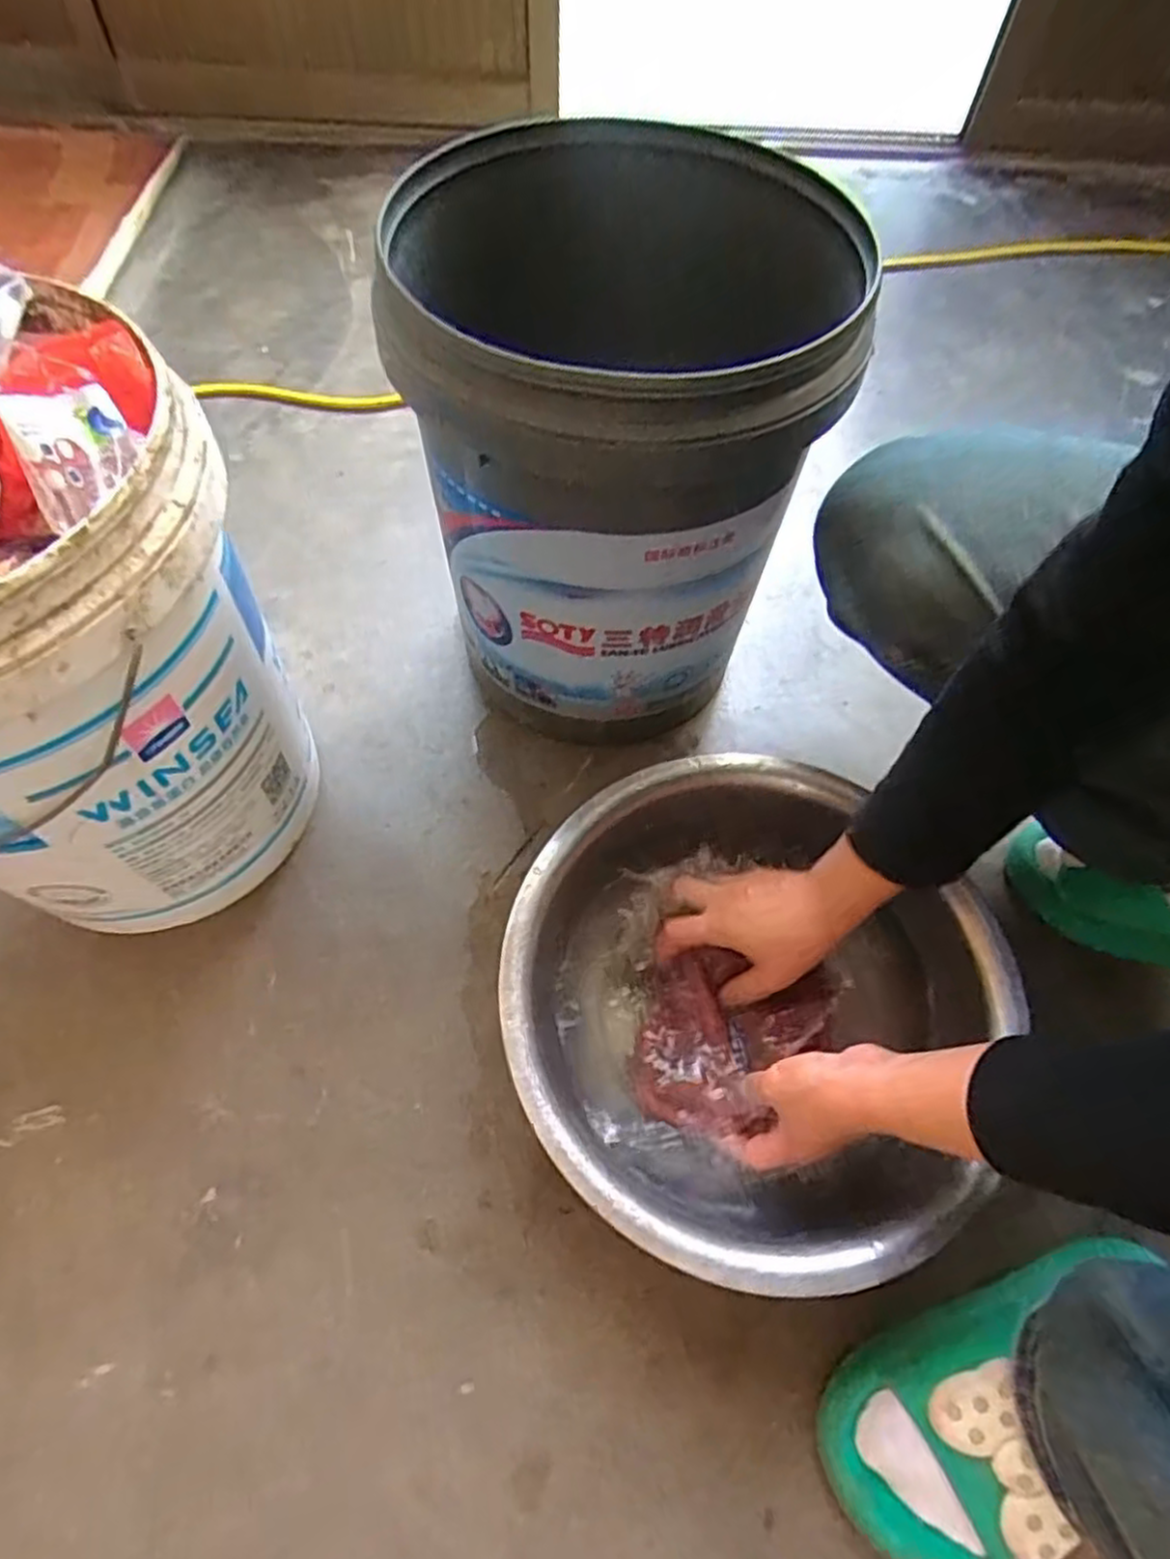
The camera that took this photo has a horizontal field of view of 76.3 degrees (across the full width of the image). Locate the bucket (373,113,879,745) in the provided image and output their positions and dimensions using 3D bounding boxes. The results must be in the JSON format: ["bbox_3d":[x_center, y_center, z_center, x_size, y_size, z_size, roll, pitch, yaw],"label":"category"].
[{"bbox_3d":[-0.006,-0.233,0.611,0.263,0.381,0.319,-16,62,-12],"label":"bucket"}]

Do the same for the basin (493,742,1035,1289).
[{"bbox_3d":[0.112,0.157,0.542,0.324,0.111,0.335,1,60,-2],"label":"basin"}]

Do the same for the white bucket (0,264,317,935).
[{"bbox_3d":[-0.343,-0.077,0.479,0.260,0.343,0.270,1,60,-2],"label":"white bucket"}]

